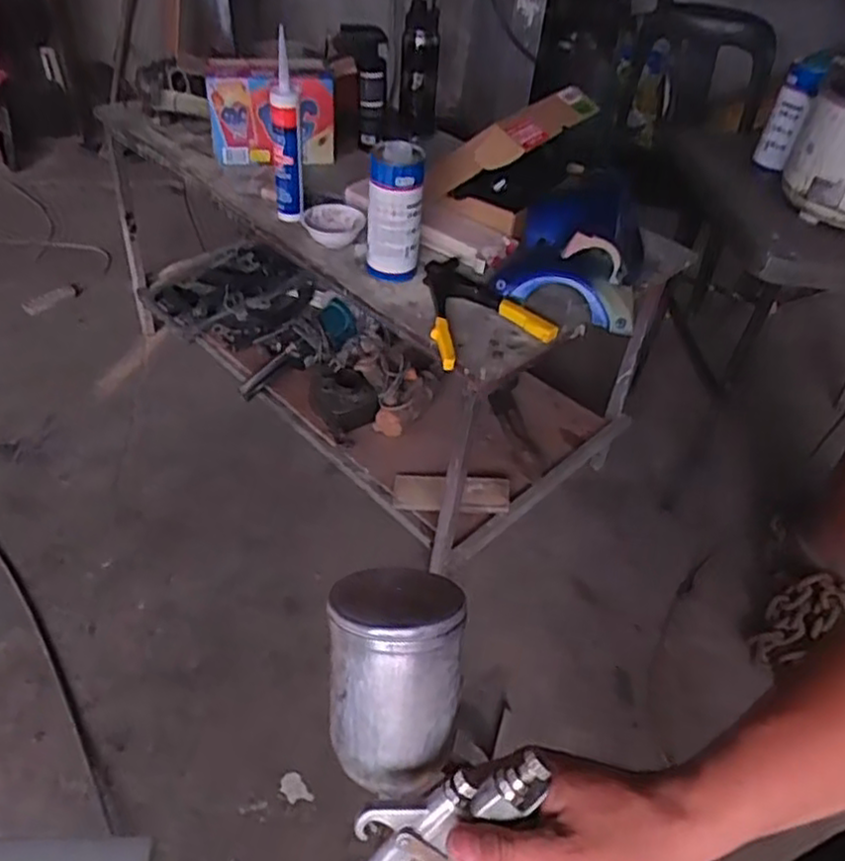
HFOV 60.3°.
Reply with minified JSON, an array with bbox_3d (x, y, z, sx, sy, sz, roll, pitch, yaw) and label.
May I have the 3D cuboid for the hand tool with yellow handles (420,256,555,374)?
[{"bbox_3d":[0.064,-0.198,1.150,0.196,0.028,0.258,-18,48,-23],"label":"hand tool with yellow handles"}]

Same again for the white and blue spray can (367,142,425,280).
[{"bbox_3d":[-0.044,-0.345,1.160,0.086,0.198,0.074,4,43,-2],"label":"white and blue spray can"}]

